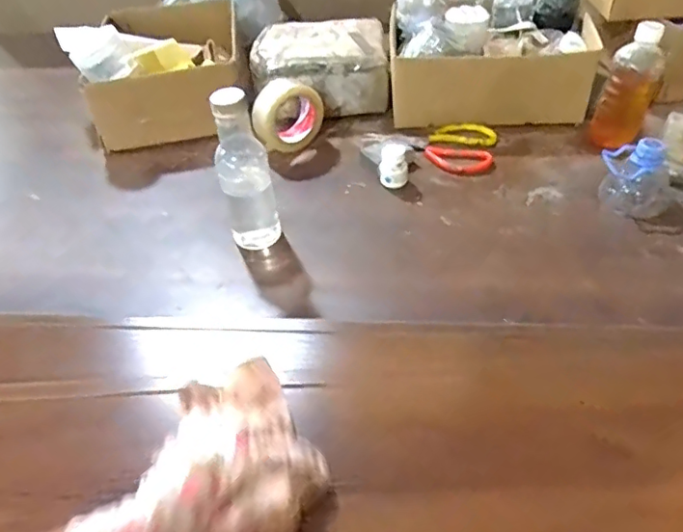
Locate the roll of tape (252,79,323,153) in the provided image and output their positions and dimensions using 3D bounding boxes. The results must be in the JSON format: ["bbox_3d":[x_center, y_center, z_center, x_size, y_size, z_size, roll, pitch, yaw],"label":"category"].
[{"bbox_3d":[-0.087,-0.243,0.918,0.113,0.101,0.051,-33,49,-27],"label":"roll of tape"}]

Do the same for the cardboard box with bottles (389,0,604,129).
[{"bbox_3d":[0.234,-0.341,0.934,0.309,0.162,0.198,-2,42,4],"label":"cardboard box with bottles"}]

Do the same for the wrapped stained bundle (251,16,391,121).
[{"bbox_3d":[-0.037,-0.354,1.039,0.231,0.108,0.204,-4,42,3],"label":"wrapped stained bundle"}]

